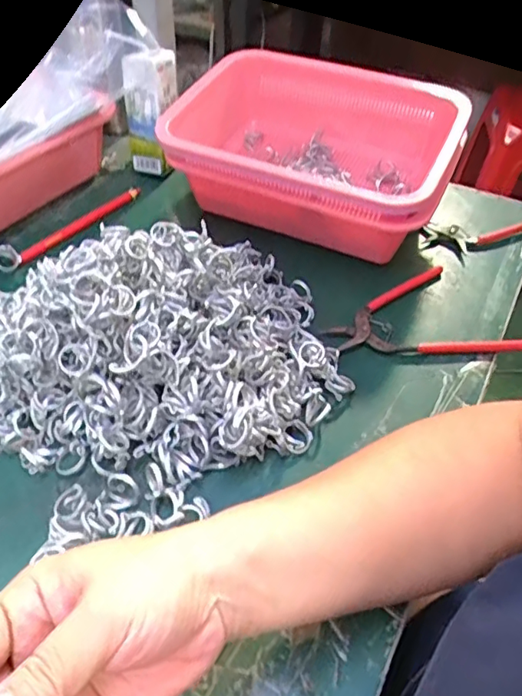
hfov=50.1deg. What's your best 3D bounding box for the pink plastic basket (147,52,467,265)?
[{"bbox_3d":[0.064,-0.196,0.570,0.263,0.127,0.203,24,51,18],"label":"pink plastic basket"}]

